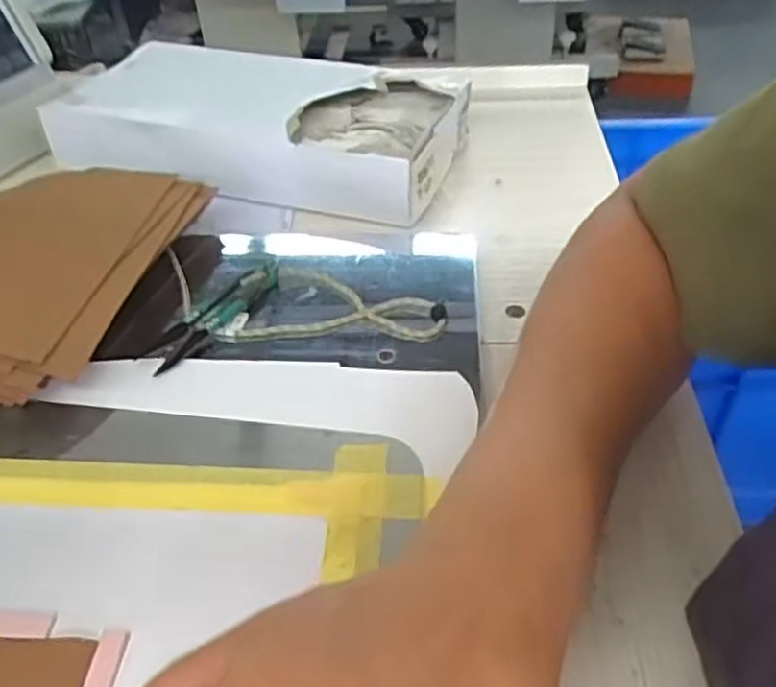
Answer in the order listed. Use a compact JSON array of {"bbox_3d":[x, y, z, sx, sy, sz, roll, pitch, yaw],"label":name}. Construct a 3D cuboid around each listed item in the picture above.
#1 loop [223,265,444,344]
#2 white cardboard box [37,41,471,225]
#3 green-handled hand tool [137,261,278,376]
[{"bbox_3d":[-0.030,-0.025,0.439,0.125,0.010,0.064,-1,41,3],"label":"loop"},{"bbox_3d":[-0.099,-0.186,0.600,0.313,0.045,0.177,12,43,18],"label":"white cardboard box"},{"bbox_3d":[-0.097,-0.017,0.428,0.031,0.010,0.093,30,51,33],"label":"green-handled hand tool"}]

